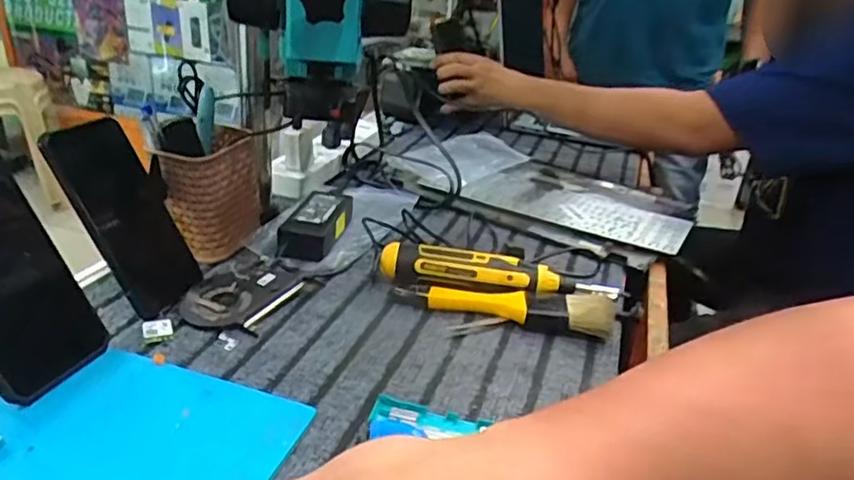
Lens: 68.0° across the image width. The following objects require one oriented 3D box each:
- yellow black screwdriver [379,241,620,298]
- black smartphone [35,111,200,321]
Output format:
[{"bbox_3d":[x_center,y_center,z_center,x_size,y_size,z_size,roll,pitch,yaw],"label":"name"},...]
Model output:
[{"bbox_3d":[0.063,0.034,0.569,0.210,0.034,0.038,8,27,5],"label":"yellow black screwdriver"},{"bbox_3d":[-0.240,-0.020,0.515,0.015,0.153,0.075,-17,15,26],"label":"black smartphone"}]

